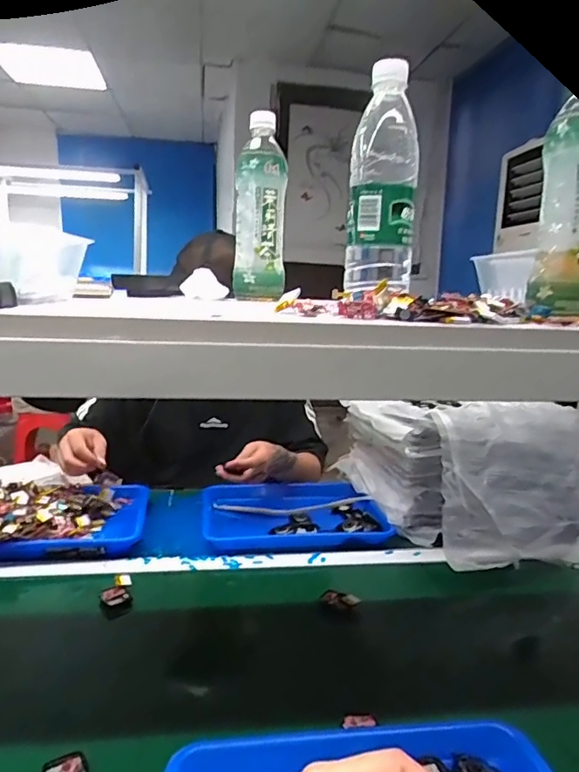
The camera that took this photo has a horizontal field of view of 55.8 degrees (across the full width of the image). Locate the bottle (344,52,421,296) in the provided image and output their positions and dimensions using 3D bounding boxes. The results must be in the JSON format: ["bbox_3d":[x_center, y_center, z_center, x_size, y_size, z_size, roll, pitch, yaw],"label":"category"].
[{"bbox_3d":[0.085,-0.186,0.494,0.063,0.195,0.066,4,11,9],"label":"bottle"}]

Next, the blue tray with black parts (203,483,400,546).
[{"bbox_3d":[-0.003,0.219,0.964,0.297,0.045,0.258,1,11,-10],"label":"blue tray with black parts"}]

